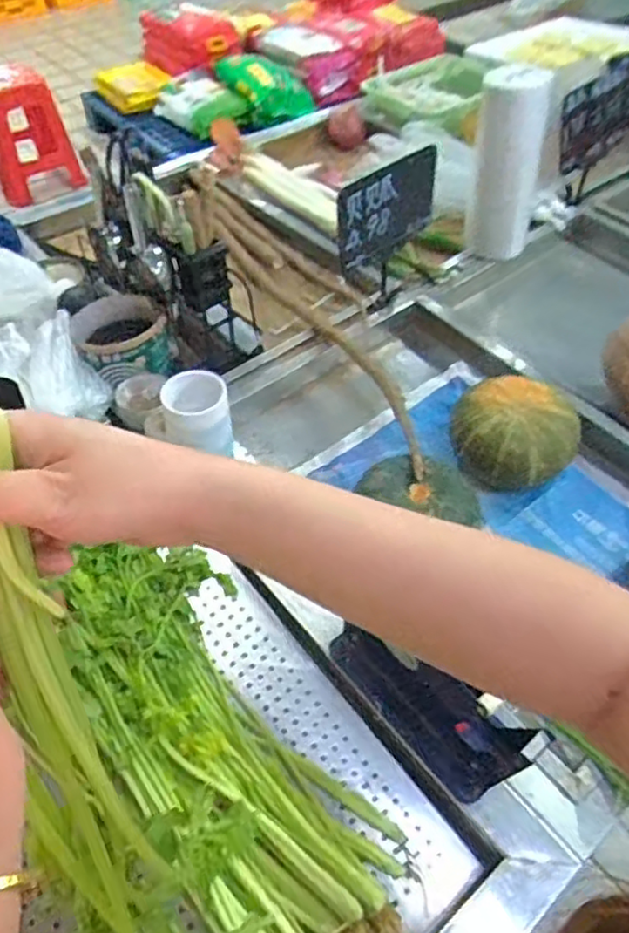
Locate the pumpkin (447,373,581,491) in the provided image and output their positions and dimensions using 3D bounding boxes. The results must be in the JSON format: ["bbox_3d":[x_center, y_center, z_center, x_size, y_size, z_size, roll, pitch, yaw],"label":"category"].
[{"bbox_3d":[0.258,-0.046,0.849,0.137,0.092,0.132,0,49,0],"label":"pumpkin"}]

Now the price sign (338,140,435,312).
[{"bbox_3d":[0.109,-0.334,0.948,0.162,0.203,0.027,-31,49,-14],"label":"price sign"}]

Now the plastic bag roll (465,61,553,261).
[{"bbox_3d":[0.288,-0.448,0.989,0.109,0.247,0.083,9,50,8],"label":"plastic bag roll"}]

